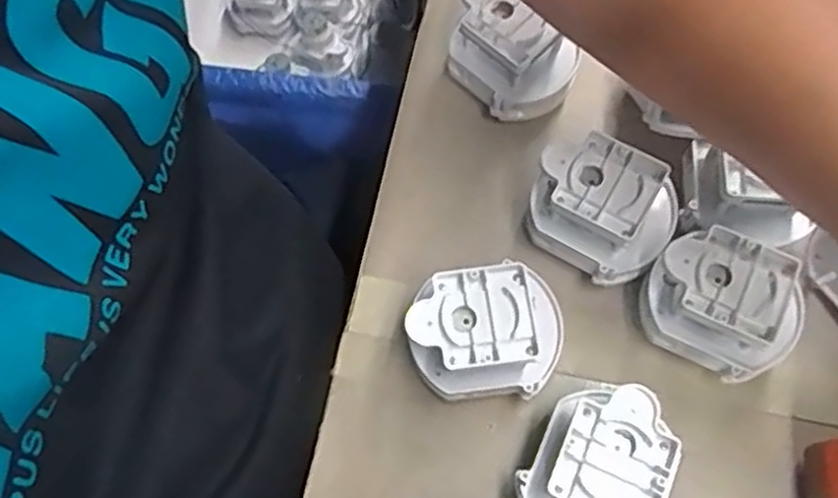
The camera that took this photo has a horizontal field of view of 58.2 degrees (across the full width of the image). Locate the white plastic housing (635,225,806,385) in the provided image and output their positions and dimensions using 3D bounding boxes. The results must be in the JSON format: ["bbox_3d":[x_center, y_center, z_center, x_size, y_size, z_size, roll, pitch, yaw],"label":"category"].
[{"bbox_3d":[0.143,0.025,0.356,0.072,0.047,0.060,30,71,11],"label":"white plastic housing"}]

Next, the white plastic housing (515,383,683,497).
[{"bbox_3d":[0.077,0.097,0.329,0.055,0.047,0.069,29,71,11],"label":"white plastic housing"}]

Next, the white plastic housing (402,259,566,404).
[{"bbox_3d":[0.031,0.040,0.354,0.072,0.051,0.058,-8,68,-3],"label":"white plastic housing"}]

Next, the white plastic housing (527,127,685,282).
[{"bbox_3d":[0.090,-0.020,0.375,0.067,0.048,0.057,38,73,14],"label":"white plastic housing"}]

